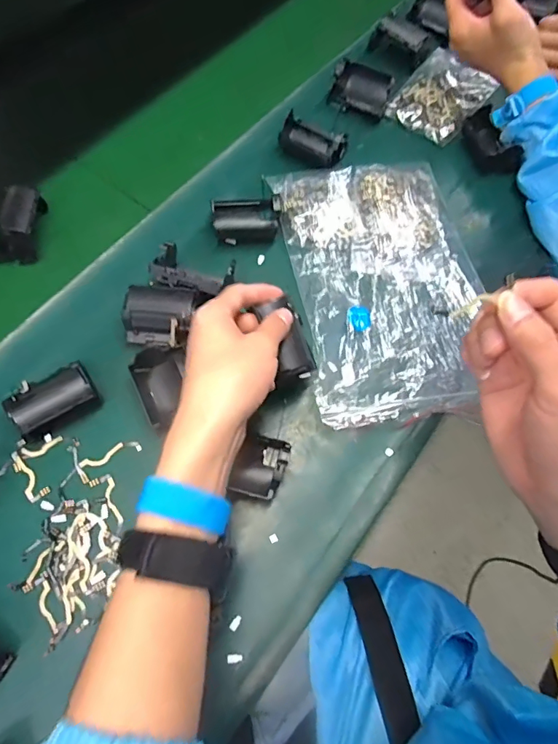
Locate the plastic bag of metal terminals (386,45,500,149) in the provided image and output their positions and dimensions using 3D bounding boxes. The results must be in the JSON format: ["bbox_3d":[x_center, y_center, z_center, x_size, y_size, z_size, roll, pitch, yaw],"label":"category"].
[{"bbox_3d":[0.199,-0.340,0.566,0.096,0.021,0.128,36,70,12],"label":"plastic bag of metal terminals"}]

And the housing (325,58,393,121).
[{"bbox_3d":[0.100,-0.341,0.557,0.071,0.040,0.046,24,68,7],"label":"housing"}]

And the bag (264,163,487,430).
[{"bbox_3d":[0.106,-0.094,0.462,0.180,0.026,0.290,-7,67,-6],"label":"bag"}]

